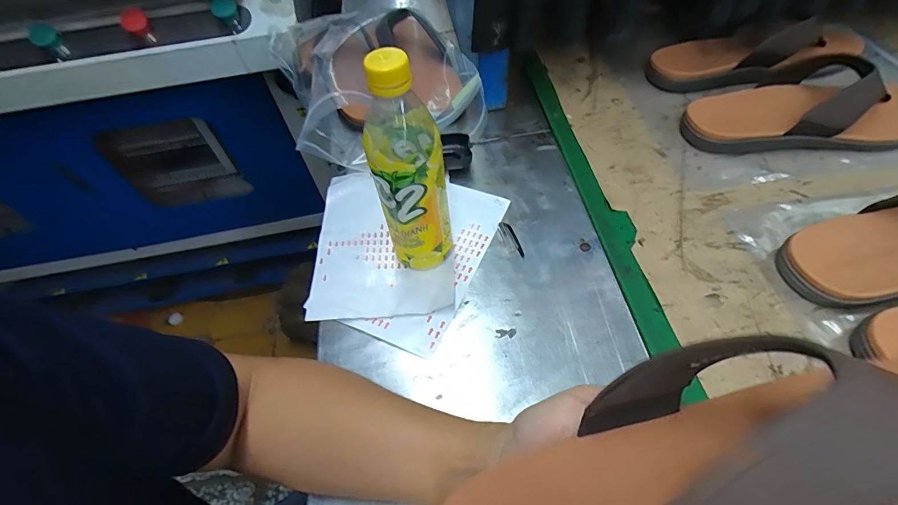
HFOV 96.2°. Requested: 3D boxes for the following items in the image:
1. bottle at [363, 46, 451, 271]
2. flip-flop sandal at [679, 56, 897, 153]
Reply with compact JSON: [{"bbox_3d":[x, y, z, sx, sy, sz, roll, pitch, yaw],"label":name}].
[{"bbox_3d":[-0.033,-0.068,0.354,0.056,0.211,0.062,-5,54,0],"label":"bottle"},{"bbox_3d":[0.440,-0.178,0.482,0.292,0.068,0.105,0,55,4],"label":"flip-flop sandal"}]

